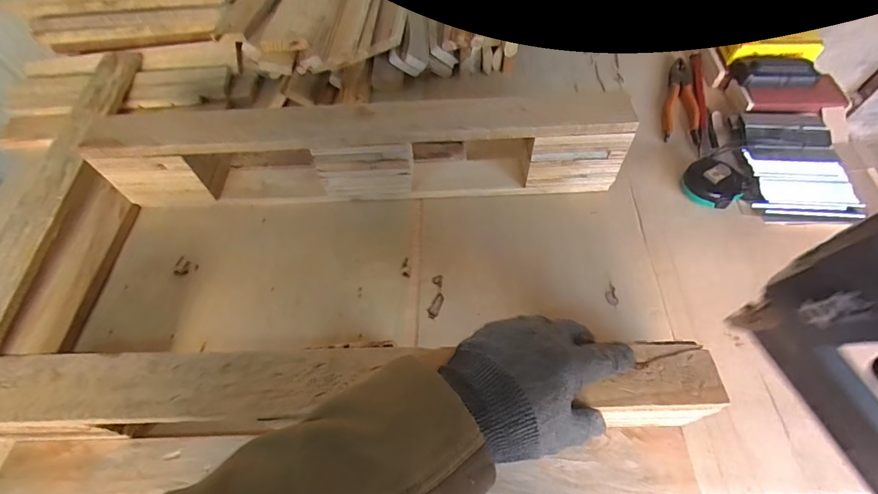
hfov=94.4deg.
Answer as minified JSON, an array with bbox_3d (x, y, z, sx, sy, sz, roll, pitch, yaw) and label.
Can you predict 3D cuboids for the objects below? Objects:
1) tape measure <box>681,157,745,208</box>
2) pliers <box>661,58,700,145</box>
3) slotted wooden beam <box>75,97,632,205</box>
[{"bbox_3d":[0.360,-0.087,0.529,0.066,0.029,0.066,-1,58,2],"label":"tape measure"},{"bbox_3d":[0.375,-0.233,0.633,0.050,0.011,0.191,12,59,10],"label":"pliers"},{"bbox_3d":[-0.102,-0.134,0.536,0.656,0.118,0.113,-3,58,1],"label":"slotted wooden beam"}]

